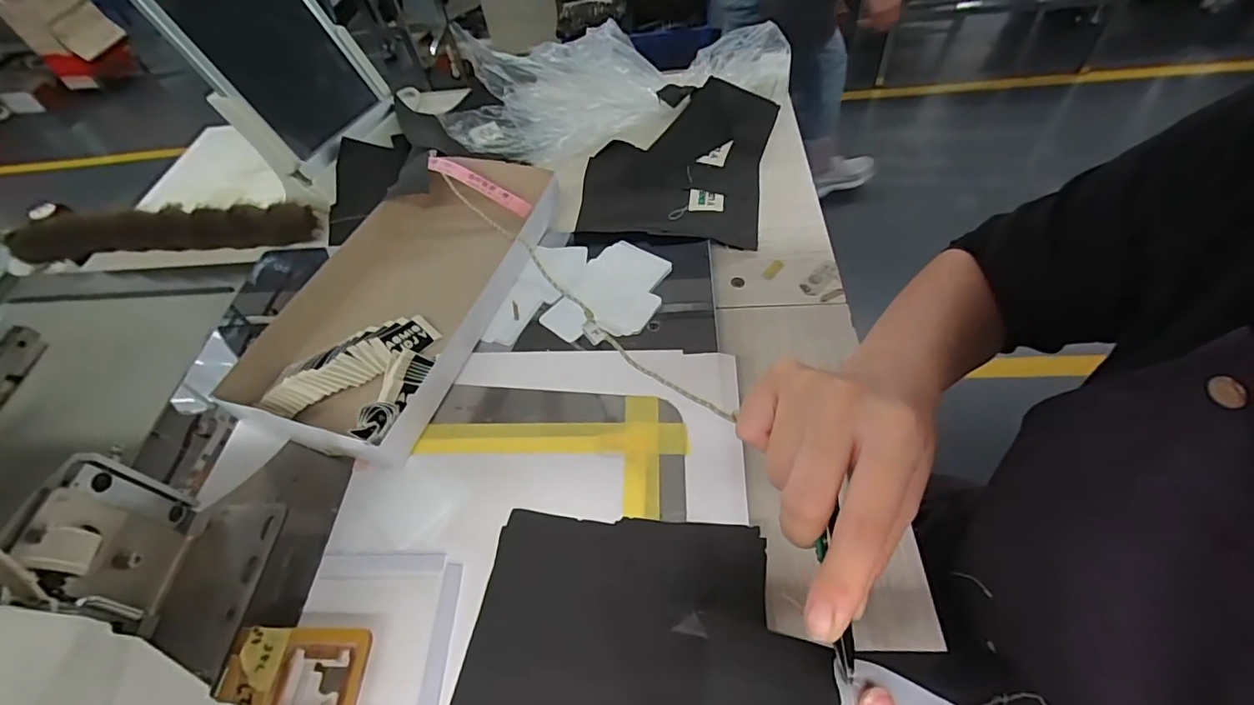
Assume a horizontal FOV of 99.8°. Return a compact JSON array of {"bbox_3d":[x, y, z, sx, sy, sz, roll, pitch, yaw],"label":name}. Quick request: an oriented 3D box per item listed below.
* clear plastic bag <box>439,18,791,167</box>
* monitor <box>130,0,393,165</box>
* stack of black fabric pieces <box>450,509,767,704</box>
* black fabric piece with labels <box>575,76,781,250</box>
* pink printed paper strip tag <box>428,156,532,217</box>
[{"bbox_3d":[-0.007,-0.299,0.593,0.382,0.093,0.182,-11,54,-1],"label":"clear plastic bag"},{"bbox_3d":[-0.349,-0.303,0.521,0.022,0.190,0.142,15,59,36],"label":"monitor"},{"bbox_3d":[-0.009,0.169,0.299,0.164,0.004,0.150,3,54,11],"label":"stack of black fabric pieces"},{"bbox_3d":[0.052,-0.198,0.555,0.185,0.041,0.219,7,55,13],"label":"black fabric piece with labels"},{"bbox_3d":[-0.152,-0.172,0.539,0.115,0.013,0.017,28,58,-2],"label":"pink printed paper strip tag"}]

